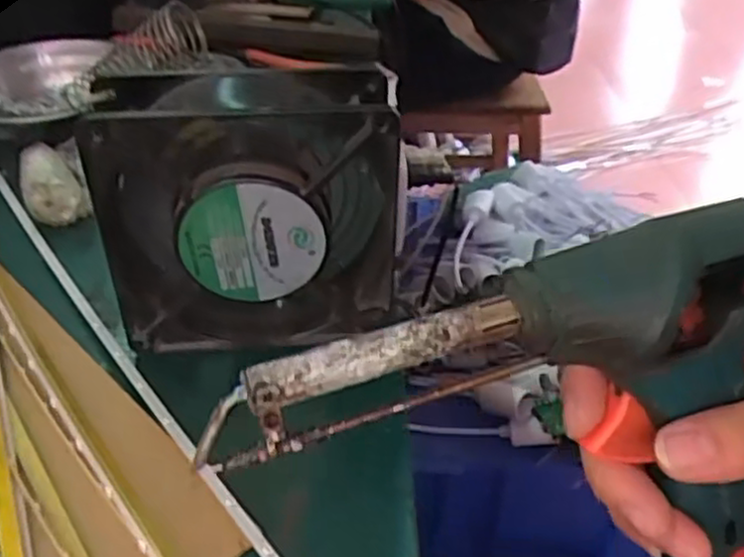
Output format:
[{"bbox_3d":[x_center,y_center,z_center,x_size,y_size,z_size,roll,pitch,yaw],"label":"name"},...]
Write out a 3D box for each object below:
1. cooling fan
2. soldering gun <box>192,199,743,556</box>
[{"bbox_3d":[-0.051,-0.028,0.323,0.121,0.121,0.048,1,35,-8],"label":"cooling fan"},{"bbox_3d":[0.045,0.037,0.242,0.184,0.121,0.054,3,35,-5],"label":"soldering gun"}]

